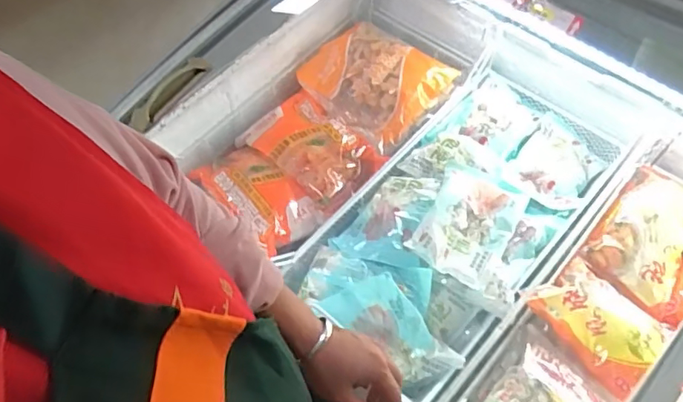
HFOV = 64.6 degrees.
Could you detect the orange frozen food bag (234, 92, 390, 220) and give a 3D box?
[{"bbox_3d":[-0.061,-0.114,1.120,0.300,0.055,0.208,36,68,21],"label":"orange frozen food bag"}]

